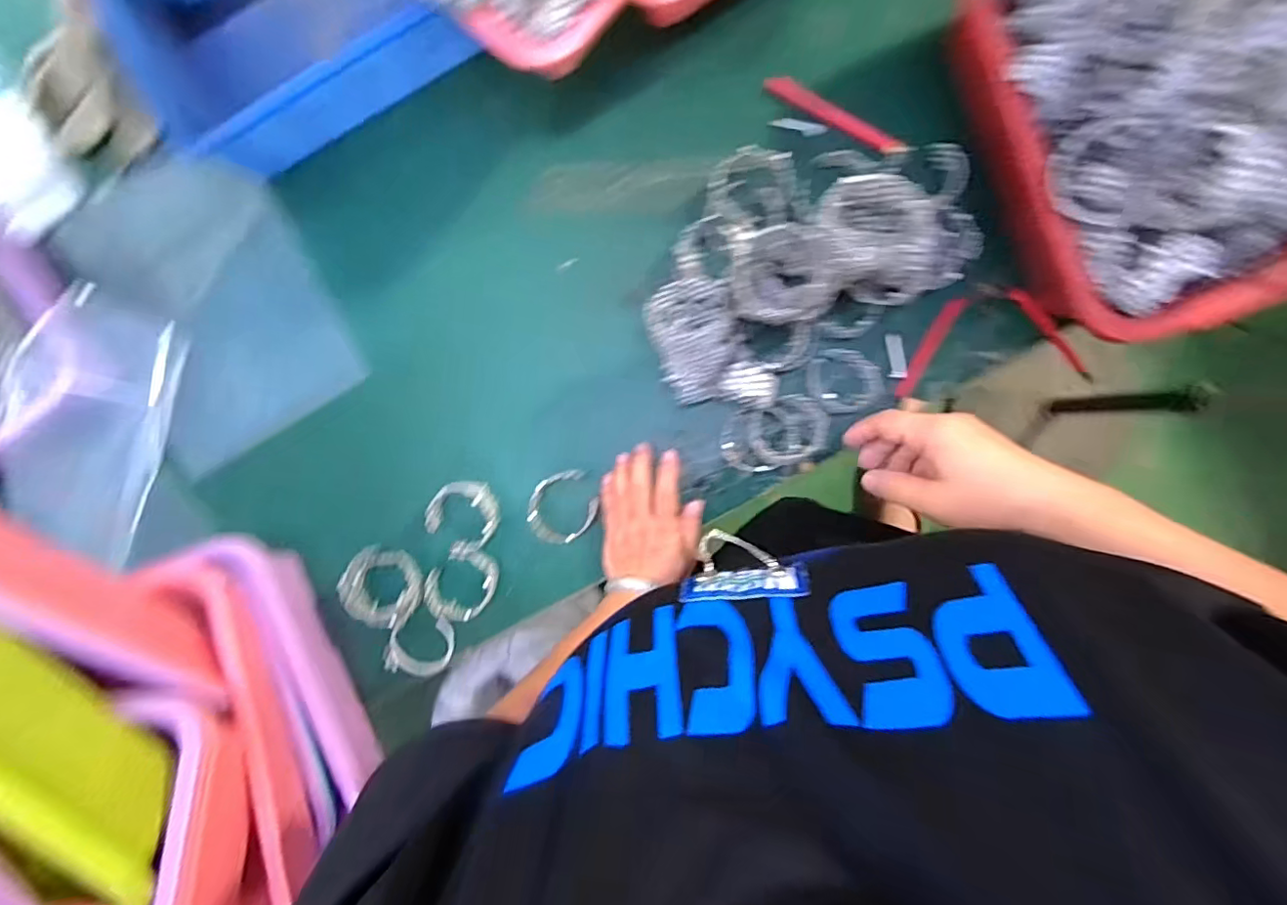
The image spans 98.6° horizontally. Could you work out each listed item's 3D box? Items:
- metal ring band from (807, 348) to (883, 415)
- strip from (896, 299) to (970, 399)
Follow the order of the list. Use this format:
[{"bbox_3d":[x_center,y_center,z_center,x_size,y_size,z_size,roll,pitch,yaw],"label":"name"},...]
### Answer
[{"bbox_3d":[0.182,-0.065,0.498,0.065,0.015,0.055,2,93,3],"label":"metal ring band"},{"bbox_3d":[0.261,-0.095,0.504,0.015,0.011,0.096,30,94,1],"label":"strip"}]

